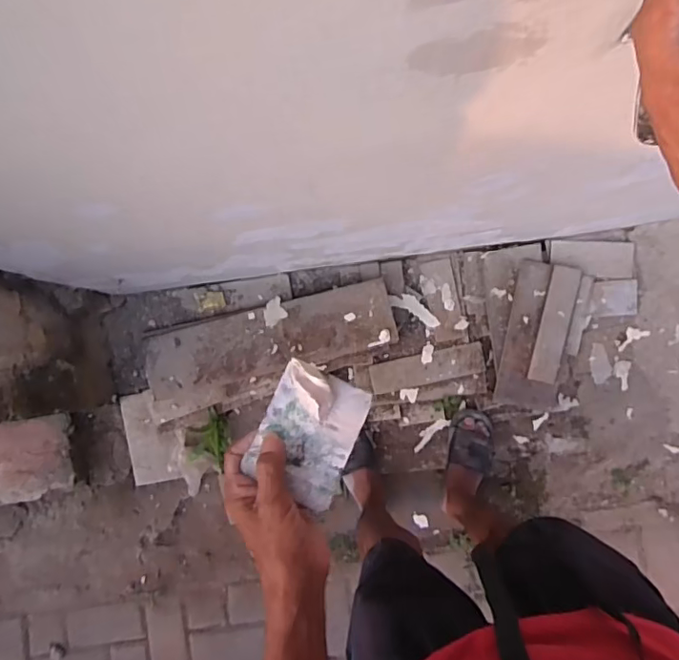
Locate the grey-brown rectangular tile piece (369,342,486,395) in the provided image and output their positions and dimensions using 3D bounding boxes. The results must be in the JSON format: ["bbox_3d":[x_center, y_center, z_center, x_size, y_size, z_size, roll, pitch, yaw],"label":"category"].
[{"bbox_3d":[0.217,0.095,1.326,0.279,0.017,0.075,-13,88,3],"label":"grey-brown rectangular tile piece"}]

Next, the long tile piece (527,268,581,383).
[{"bbox_3d":[0.525,-0.013,1.309,0.075,0.021,0.282,13,90,3],"label":"long tile piece"}]

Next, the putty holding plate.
[{"bbox_3d":[-0.026,0.085,0.449,0.078,0.019,0.100,25,90,3],"label":"putty holding plate"}]

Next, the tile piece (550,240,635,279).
[{"bbox_3d":[0.605,-0.168,1.287,0.197,0.015,0.086,2,102,-1],"label":"tile piece"}]

